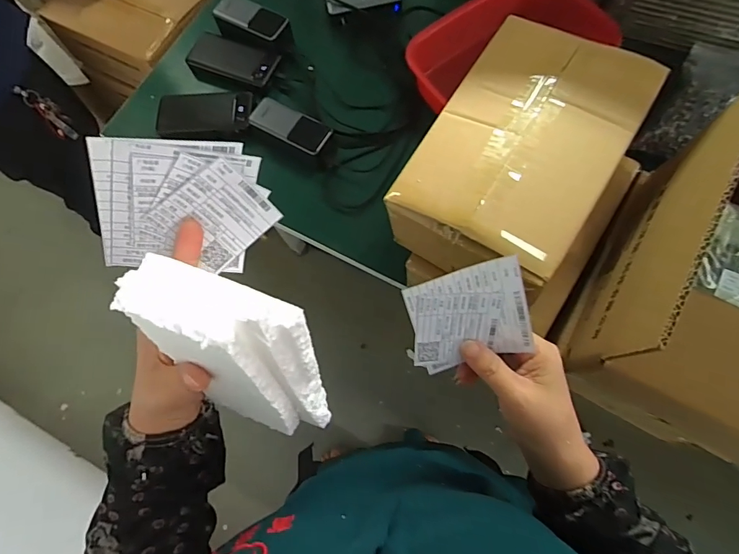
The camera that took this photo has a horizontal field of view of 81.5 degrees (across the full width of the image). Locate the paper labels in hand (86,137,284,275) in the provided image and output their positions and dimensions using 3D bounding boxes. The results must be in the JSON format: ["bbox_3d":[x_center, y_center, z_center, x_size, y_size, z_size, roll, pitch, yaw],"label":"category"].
[{"bbox_3d":[-0.108,-0.041,0.261,0.098,0.083,0.007,-4,37,-26],"label":"paper labels in hand"}]

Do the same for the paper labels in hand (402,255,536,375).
[{"bbox_3d":[0.070,0.030,0.307,0.083,0.075,0.007,-18,27,6],"label":"paper labels in hand"}]

